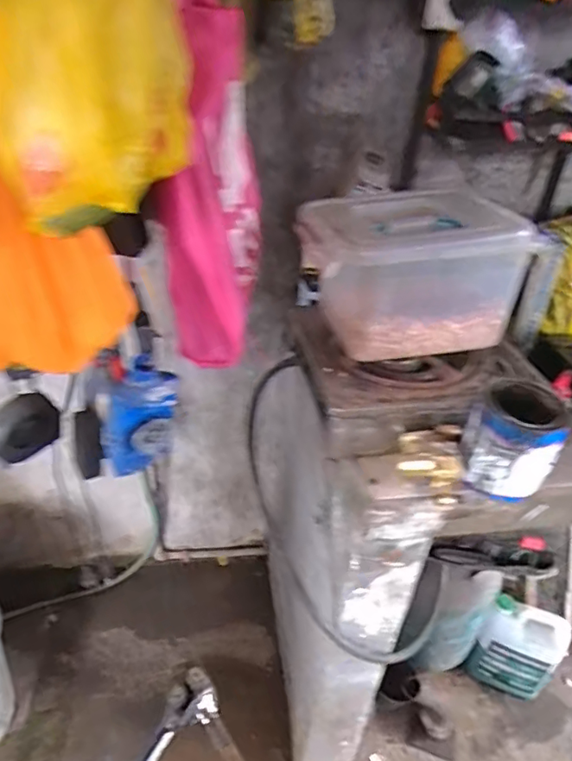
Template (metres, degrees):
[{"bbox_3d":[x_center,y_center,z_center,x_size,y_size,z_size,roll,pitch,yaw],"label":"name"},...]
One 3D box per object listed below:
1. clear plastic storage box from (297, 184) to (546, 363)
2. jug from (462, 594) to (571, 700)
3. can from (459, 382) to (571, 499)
[{"bbox_3d":[0.170,-0.160,0.750,0.293,0.162,0.198,-3,35,-11],"label":"clear plastic storage box"},{"bbox_3d":[0.564,0.654,1.295,0.200,0.249,0.111,14,36,14],"label":"jug"},{"bbox_3d":[0.287,0.074,0.676,0.107,0.113,0.106,19,37,20],"label":"can"}]

